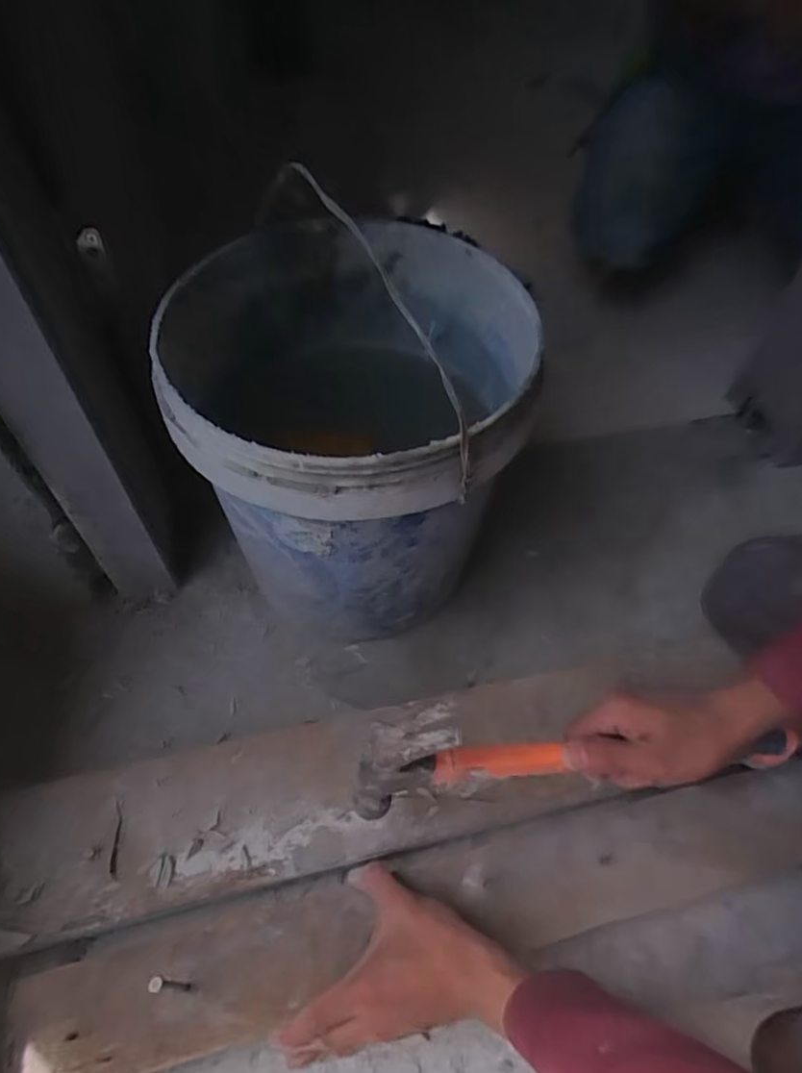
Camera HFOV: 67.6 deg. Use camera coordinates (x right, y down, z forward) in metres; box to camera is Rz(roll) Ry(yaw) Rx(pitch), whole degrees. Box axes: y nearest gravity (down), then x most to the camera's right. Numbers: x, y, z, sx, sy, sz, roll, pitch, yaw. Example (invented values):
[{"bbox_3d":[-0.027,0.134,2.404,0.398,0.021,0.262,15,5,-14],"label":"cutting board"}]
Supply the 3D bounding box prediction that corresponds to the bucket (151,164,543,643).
[{"bbox_3d":[-0.046,-0.082,0.579,0.289,0.311,0.303,1,53,-2],"label":"bucket"}]

